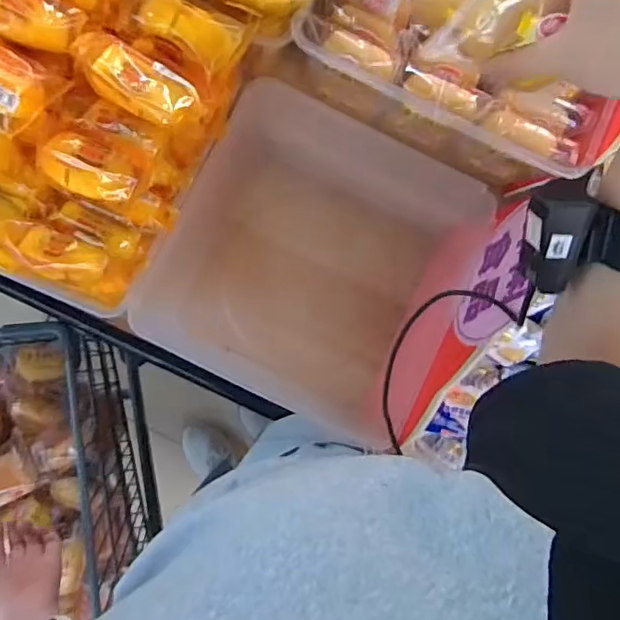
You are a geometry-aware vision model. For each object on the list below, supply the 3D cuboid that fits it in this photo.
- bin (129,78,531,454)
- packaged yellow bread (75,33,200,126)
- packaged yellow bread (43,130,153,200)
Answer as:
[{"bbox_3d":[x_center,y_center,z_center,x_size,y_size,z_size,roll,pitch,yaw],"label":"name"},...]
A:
[{"bbox_3d":[0.023,-0.067,0.738,0.441,0.105,0.396,28,99,-5],"label":"bin"},{"bbox_3d":[-0.131,-0.175,0.430,0.090,0.028,0.041,23,85,-3],"label":"packaged yellow bread"},{"bbox_3d":[-0.179,-0.119,0.467,0.086,0.026,0.048,14,85,-3],"label":"packaged yellow bread"}]

